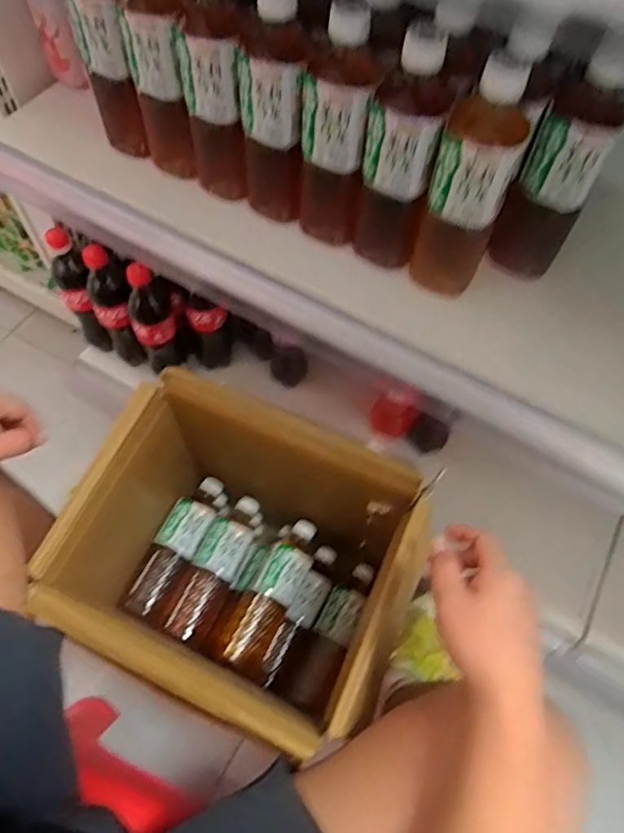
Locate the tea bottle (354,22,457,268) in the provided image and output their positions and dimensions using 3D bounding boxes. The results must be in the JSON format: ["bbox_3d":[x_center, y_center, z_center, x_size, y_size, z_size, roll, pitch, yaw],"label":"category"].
[{"bbox_3d":[0.076,-0.218,0.492,0.063,0.197,0.063,11,62,4],"label":"tea bottle"}]

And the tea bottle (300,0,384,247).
[{"bbox_3d":[0.021,-0.242,0.498,0.057,0.215,0.054,7,61,1],"label":"tea bottle"}]

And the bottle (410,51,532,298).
[{"bbox_3d":[0.133,-0.195,0.477,0.059,0.208,0.079,19,62,8],"label":"bottle"}]

